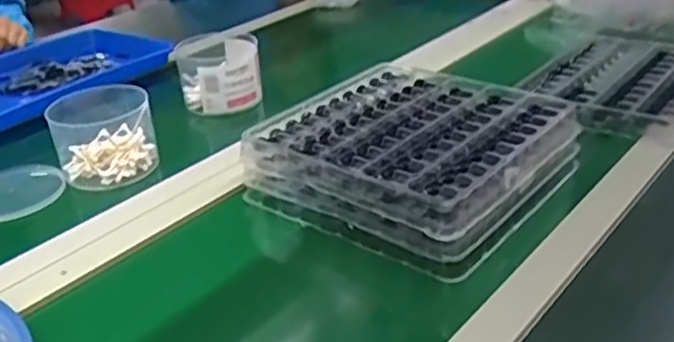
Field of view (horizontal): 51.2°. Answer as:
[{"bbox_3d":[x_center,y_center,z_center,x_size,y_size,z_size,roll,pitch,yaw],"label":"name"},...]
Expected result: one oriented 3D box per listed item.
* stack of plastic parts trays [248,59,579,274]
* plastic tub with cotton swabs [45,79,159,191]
[{"bbox_3d":[0.076,-0.024,0.735,0.266,0.061,0.254,19,37,35],"label":"stack of plastic parts trays"},{"bbox_3d":[-0.264,-0.044,0.799,0.110,0.082,0.089,-13,30,-15],"label":"plastic tub with cotton swabs"}]

